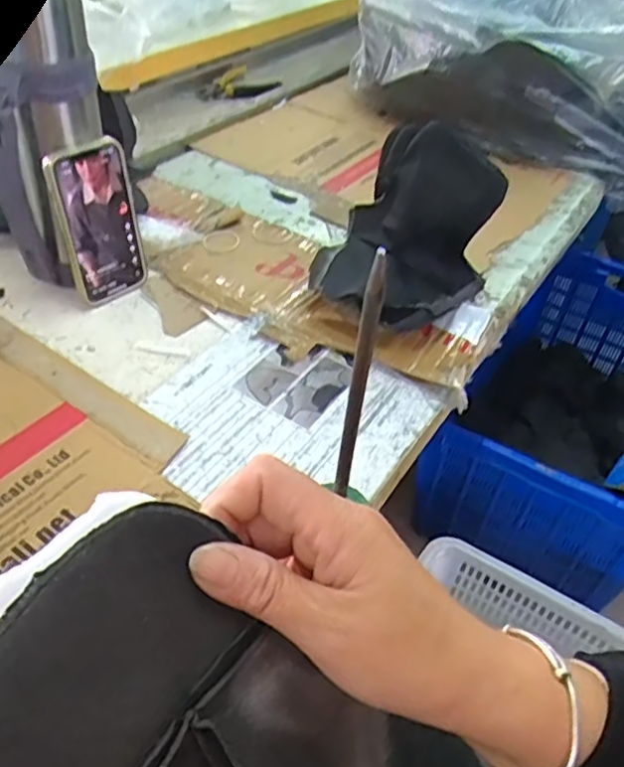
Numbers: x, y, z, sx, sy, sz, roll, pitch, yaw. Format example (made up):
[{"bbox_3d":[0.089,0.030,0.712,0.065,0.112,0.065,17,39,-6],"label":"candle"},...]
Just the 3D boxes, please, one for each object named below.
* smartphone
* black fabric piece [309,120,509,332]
[{"bbox_3d":[-0.202,-0.153,0.625,0.010,0.145,0.075,29,48,34],"label":"smartphone"},{"bbox_3d":[0.084,-0.150,0.633,0.155,0.172,0.136,28,47,23],"label":"black fabric piece"}]

